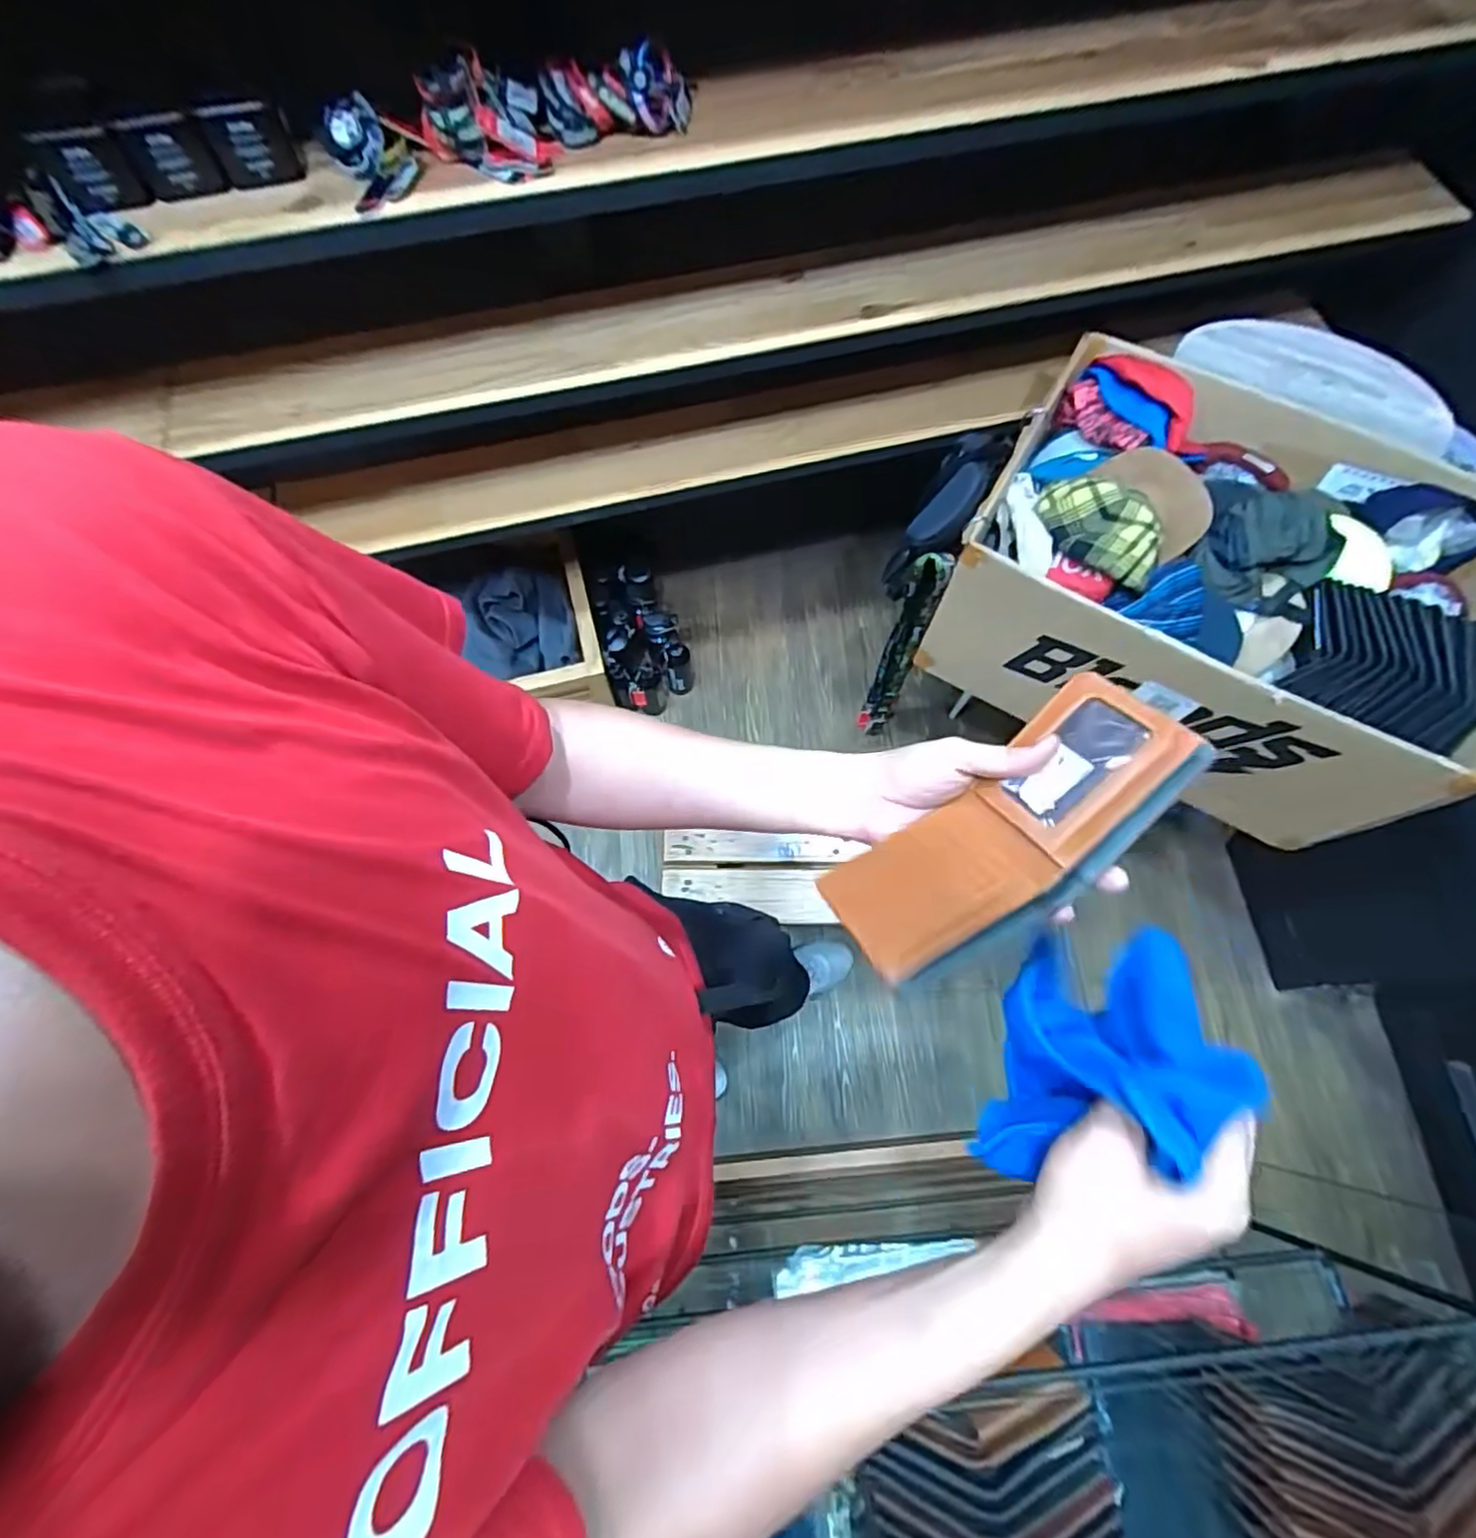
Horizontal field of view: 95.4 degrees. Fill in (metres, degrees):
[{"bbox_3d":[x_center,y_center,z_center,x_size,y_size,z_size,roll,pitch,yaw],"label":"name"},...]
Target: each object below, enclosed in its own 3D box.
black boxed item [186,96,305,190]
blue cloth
[{"bbox_3d":[-0.485,-0.626,0.667,0.073,0.067,0.038,-26,72,-10],"label":"black boxed item"},{"bbox_3d":[0.188,0.148,0.344,0.032,0.127,0.128,31,64,-17],"label":"blue cloth"}]

